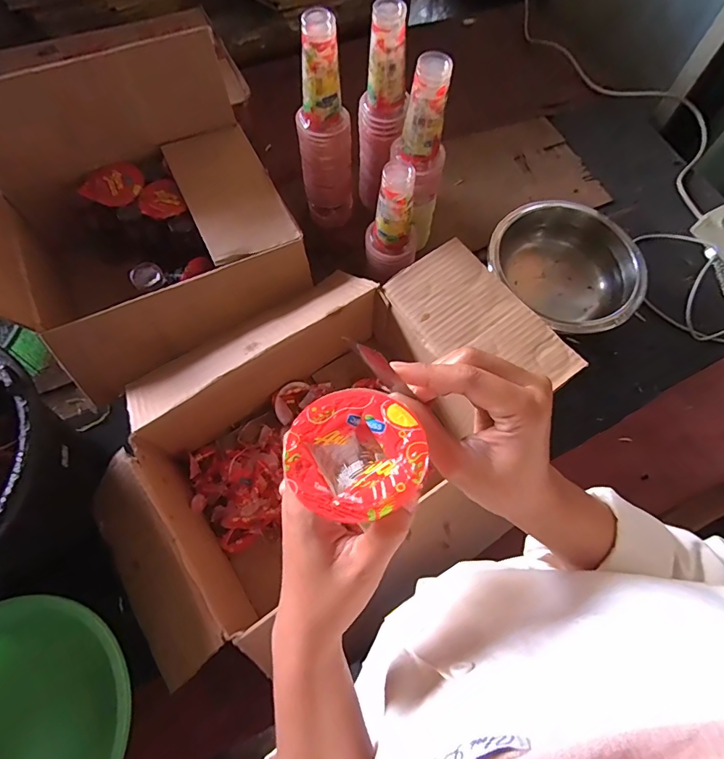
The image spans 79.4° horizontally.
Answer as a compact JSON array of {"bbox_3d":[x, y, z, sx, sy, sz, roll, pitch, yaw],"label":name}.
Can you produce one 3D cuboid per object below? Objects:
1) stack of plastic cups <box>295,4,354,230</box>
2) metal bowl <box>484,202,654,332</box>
[{"bbox_3d":[-0.049,-0.335,0.610,0.072,0.271,0.065,32,71,10],"label":"stack of plastic cups"},{"bbox_3d":[0.311,-0.159,0.666,0.195,0.089,0.198,1,69,-2],"label":"metal bowl"}]

